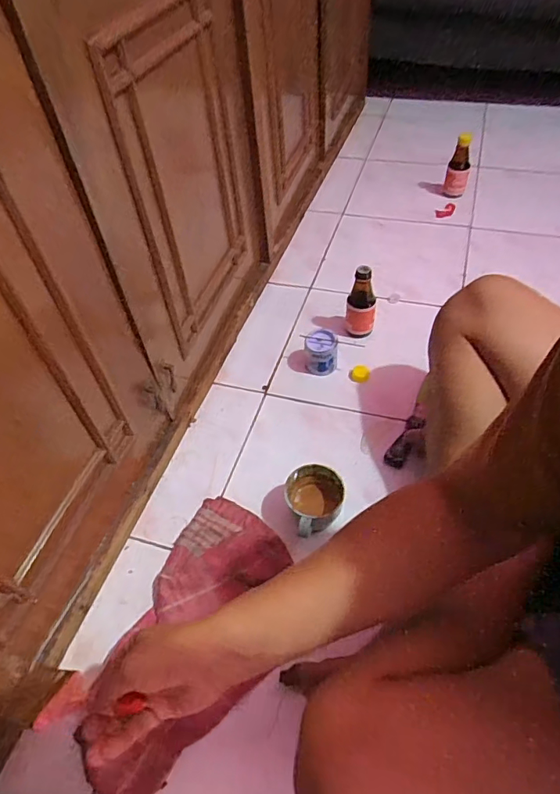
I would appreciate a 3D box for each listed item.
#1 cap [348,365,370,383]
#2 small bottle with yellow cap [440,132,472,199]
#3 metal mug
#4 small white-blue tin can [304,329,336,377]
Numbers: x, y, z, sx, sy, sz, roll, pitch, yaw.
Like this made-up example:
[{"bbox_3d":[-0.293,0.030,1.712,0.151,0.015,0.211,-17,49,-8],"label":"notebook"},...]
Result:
[{"bbox_3d":[0.140,-0.041,0.866,0.037,0.012,0.035,-2,50,3],"label":"cap"},{"bbox_3d":[0.429,-0.551,1.176,0.053,0.131,0.044,11,52,14],"label":"small bottle with yellow cap"},{"bbox_3d":[0.047,0.147,0.680,0.088,0.065,0.090,-5,50,1],"label":"metal mug"},{"bbox_3d":[0.071,-0.076,0.861,0.050,0.062,0.055,-7,50,0],"label":"small white-blue tin can"}]

